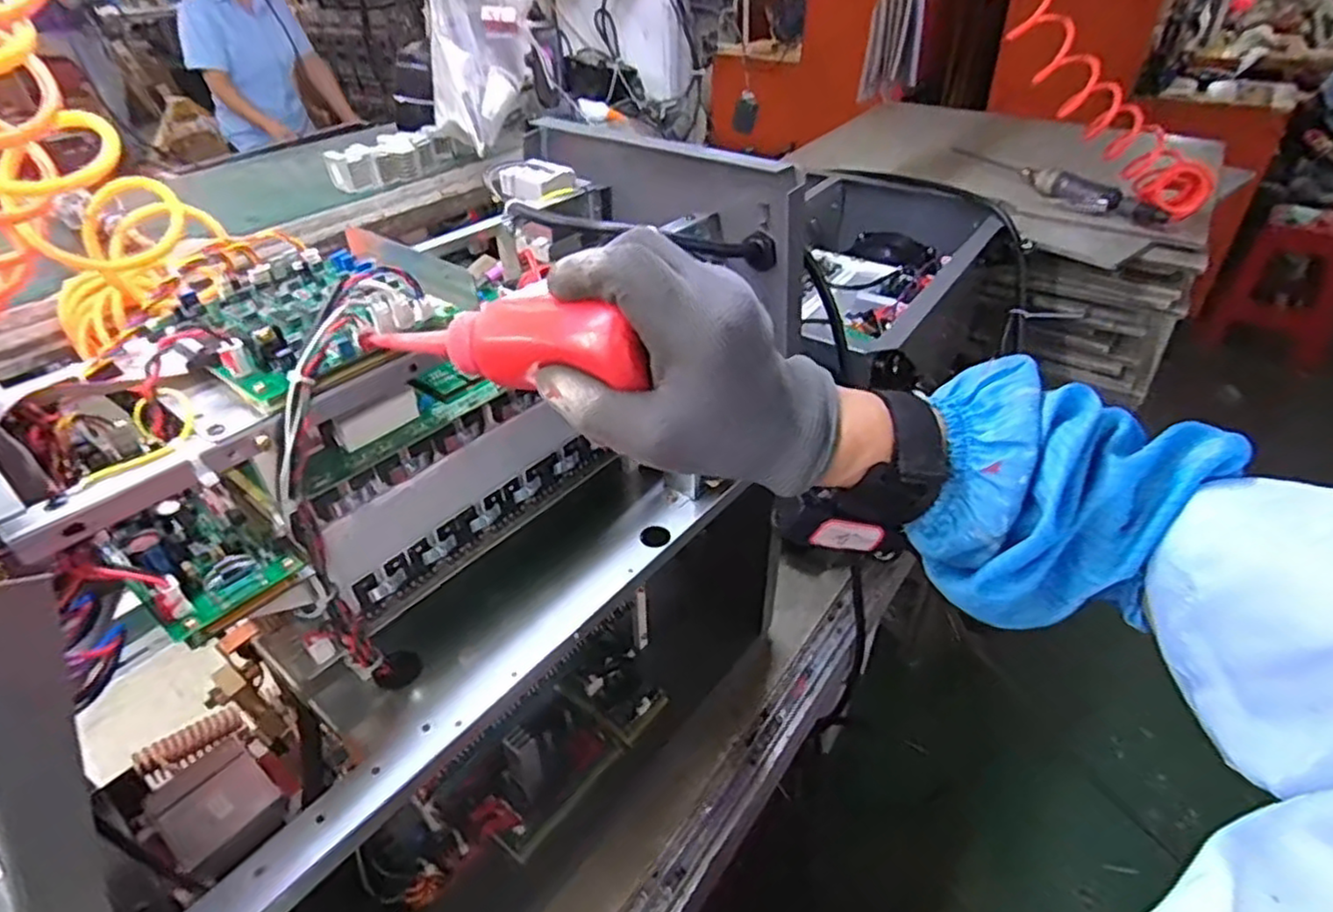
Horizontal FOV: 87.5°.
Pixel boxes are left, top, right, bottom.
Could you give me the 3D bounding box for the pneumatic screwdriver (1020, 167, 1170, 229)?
[{"bbox_3d":[0.732,-0.454,1.223,0.040,0.051,0.280,-20,43,-23],"label":"pneumatic screwdriver"}]

